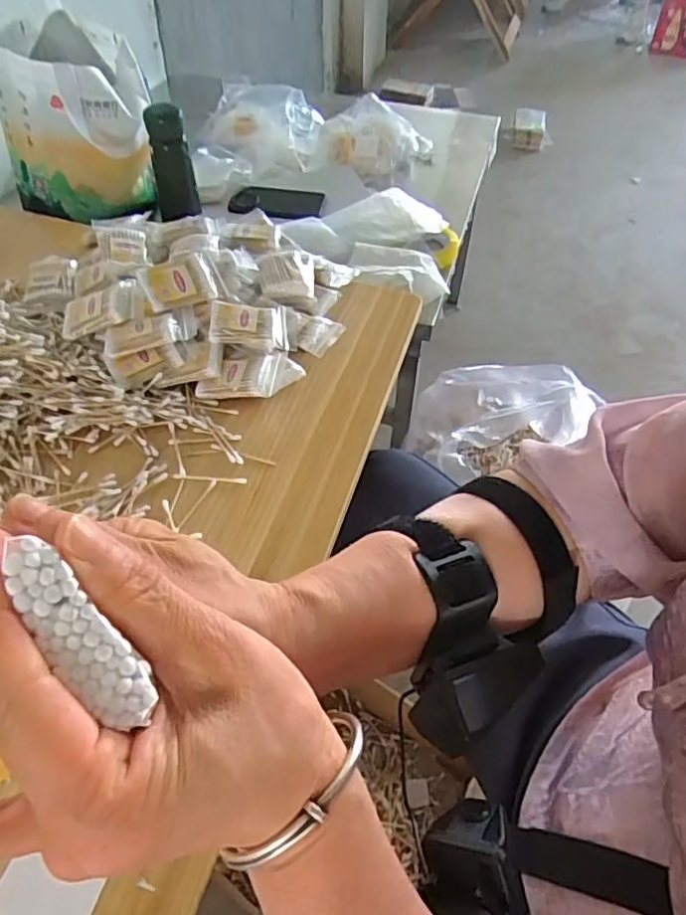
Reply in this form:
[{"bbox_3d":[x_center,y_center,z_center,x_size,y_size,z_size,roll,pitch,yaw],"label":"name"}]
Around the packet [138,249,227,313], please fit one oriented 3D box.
[{"bbox_3d":[-0.179,-0.199,0.692,0.087,0.025,0.057,-19,87,-27],"label":"packet"}]

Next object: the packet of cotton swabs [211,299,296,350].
[{"bbox_3d":[-0.099,-0.150,0.698,0.101,0.021,0.061,1,66,-20],"label":"packet of cotton swabs"}]

